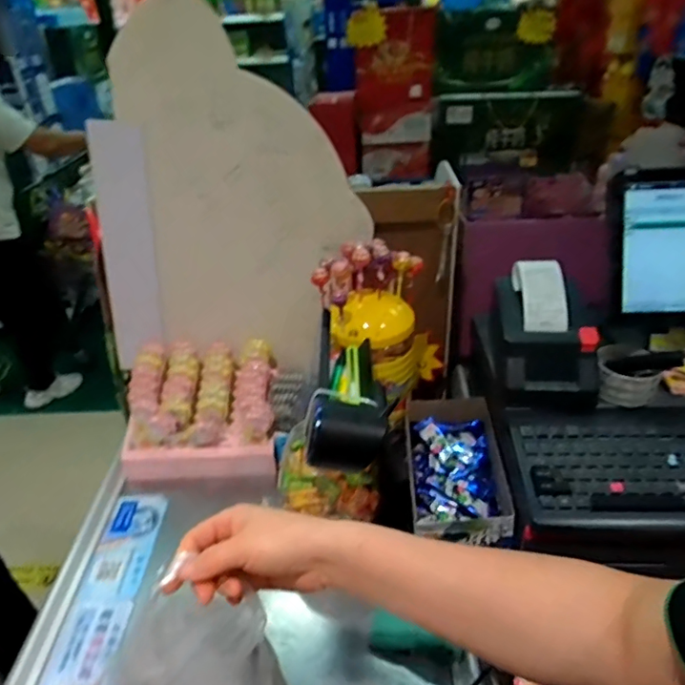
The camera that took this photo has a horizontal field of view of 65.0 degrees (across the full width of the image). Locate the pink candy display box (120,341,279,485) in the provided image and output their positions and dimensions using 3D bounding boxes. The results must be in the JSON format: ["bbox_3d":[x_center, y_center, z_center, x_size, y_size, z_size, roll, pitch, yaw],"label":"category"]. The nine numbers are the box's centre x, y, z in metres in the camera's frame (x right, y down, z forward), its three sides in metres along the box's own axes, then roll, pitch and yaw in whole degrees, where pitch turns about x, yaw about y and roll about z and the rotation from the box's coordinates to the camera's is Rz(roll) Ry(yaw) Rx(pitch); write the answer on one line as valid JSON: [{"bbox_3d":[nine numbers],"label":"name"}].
[{"bbox_3d":[-0.225,0.111,0.877,0.237,0.155,0.168,-2,33,1],"label":"pink candy display box"}]

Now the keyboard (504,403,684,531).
[{"bbox_3d":[0.410,0.150,0.651,0.390,0.044,0.170,-2,33,1],"label":"keyboard"}]

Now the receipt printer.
[{"bbox_3d":[0.274,-0.028,0.758,0.139,0.132,0.211,3,33,9],"label":"receipt printer"}]

